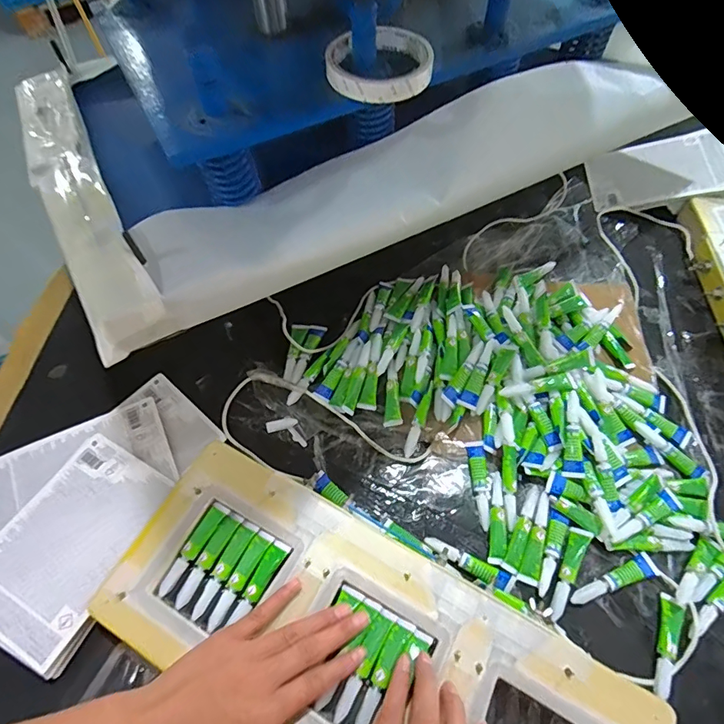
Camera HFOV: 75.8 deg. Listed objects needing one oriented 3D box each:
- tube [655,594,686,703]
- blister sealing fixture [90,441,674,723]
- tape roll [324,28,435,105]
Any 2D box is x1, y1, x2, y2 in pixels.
[{"bbox_3d":[0.254,0.233,0.381,0.018,0.010,0.077,22,64,12],"label":"tube"},{"bbox_3d":[0.005,0.228,0.361,0.419,0.019,0.168,26,65,14],"label":"blister sealing fixture"},{"bbox_3d":[0.015,-0.255,0.397,0.089,0.017,0.089,0,60,1],"label":"tape roll"}]

